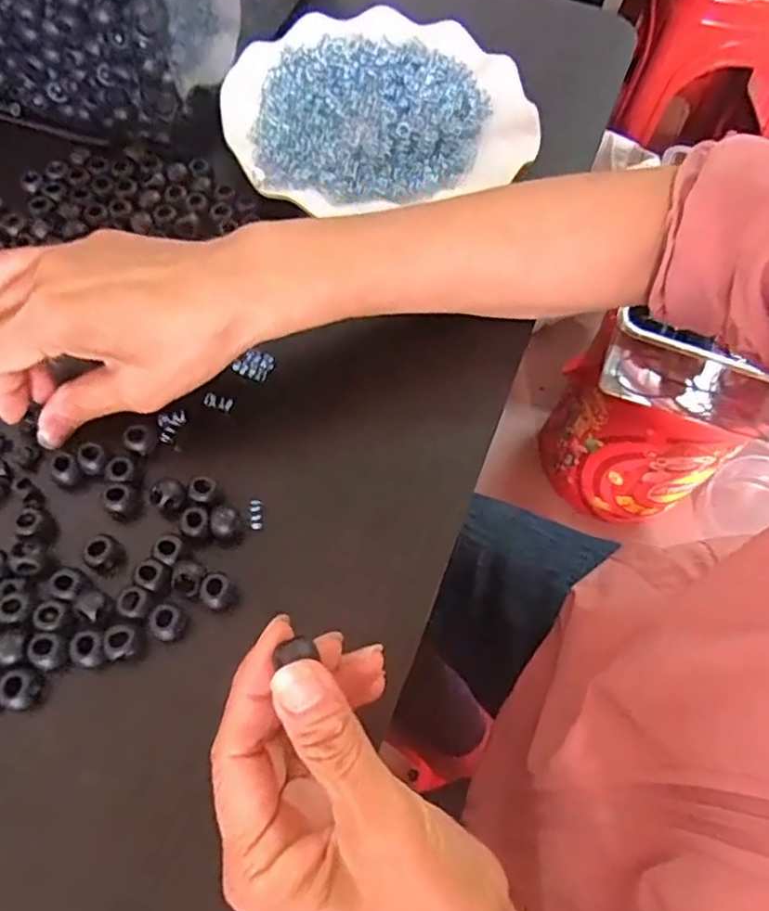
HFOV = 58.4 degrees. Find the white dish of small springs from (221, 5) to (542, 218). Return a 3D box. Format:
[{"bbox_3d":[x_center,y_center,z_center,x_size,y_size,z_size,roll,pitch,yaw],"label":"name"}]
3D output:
[{"bbox_3d":[-0.007,-0.219,0.426,0.174,0.019,0.152,-13,65,-10],"label":"white dish of small springs"}]

